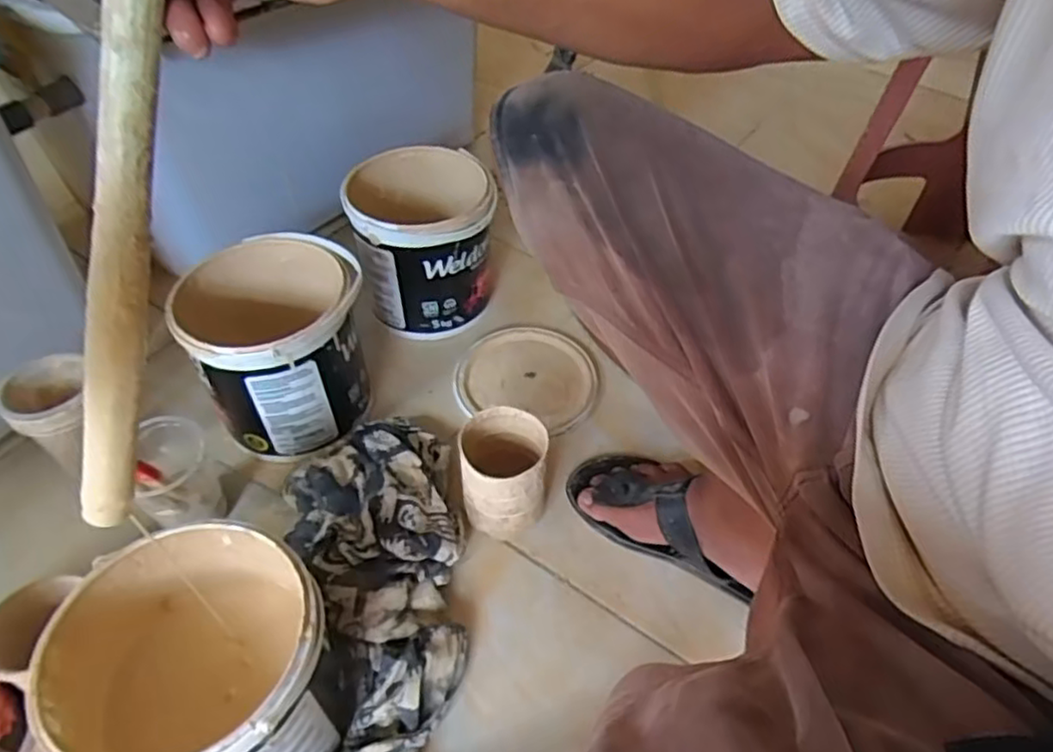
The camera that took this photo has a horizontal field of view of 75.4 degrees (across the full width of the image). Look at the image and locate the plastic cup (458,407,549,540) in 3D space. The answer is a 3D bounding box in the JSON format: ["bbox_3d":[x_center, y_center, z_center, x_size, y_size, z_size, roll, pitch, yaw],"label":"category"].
[{"bbox_3d":[-0.024,0.105,0.701,0.081,0.120,0.086,1,49,-1],"label":"plastic cup"}]

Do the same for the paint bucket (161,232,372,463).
[{"bbox_3d":[-0.272,-0.033,0.762,0.179,0.170,0.167,1,49,-1],"label":"paint bucket"}]

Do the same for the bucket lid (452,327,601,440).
[{"bbox_3d":[0.001,-0.003,0.868,0.174,0.011,0.156,14,50,11],"label":"bucket lid"}]

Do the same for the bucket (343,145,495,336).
[{"bbox_3d":[-0.131,-0.175,0.898,0.174,0.182,0.172,1,49,-1],"label":"bucket"}]

